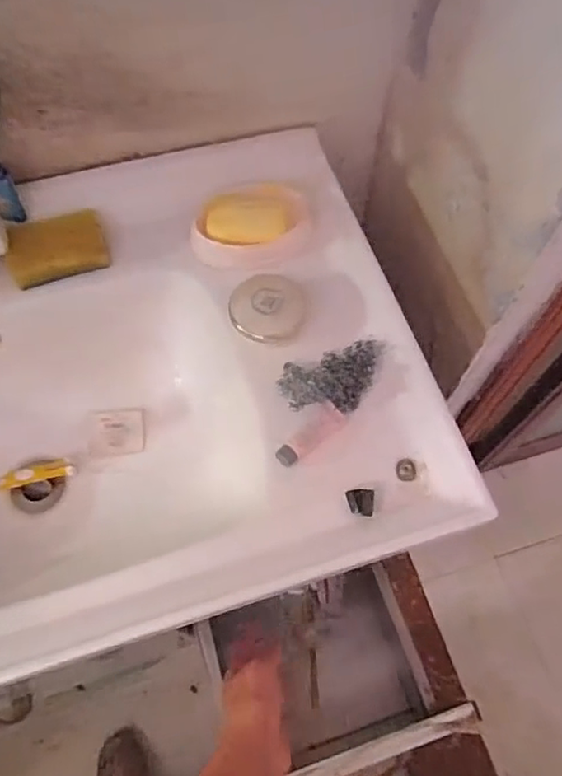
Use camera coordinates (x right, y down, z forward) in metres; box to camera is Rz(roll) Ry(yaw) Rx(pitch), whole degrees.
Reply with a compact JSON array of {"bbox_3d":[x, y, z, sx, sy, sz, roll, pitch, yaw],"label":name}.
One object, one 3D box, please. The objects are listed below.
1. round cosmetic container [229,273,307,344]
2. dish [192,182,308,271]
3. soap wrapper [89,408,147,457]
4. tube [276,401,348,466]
[{"bbox_3d":[-0.012,-0.079,0.582,0.070,0.017,0.069,0,63,0],"label":"round cosmetic container"},{"bbox_3d":[-0.033,-0.167,0.619,0.125,0.032,0.088,-7,63,-3],"label":"dish"},{"bbox_3d":[-0.187,0.051,0.688,0.068,0.004,0.053,-3,80,8],"label":"soap wrapper"},{"bbox_3d":[0.028,0.043,0.538,0.022,0.021,0.074,41,70,19],"label":"tube"}]

